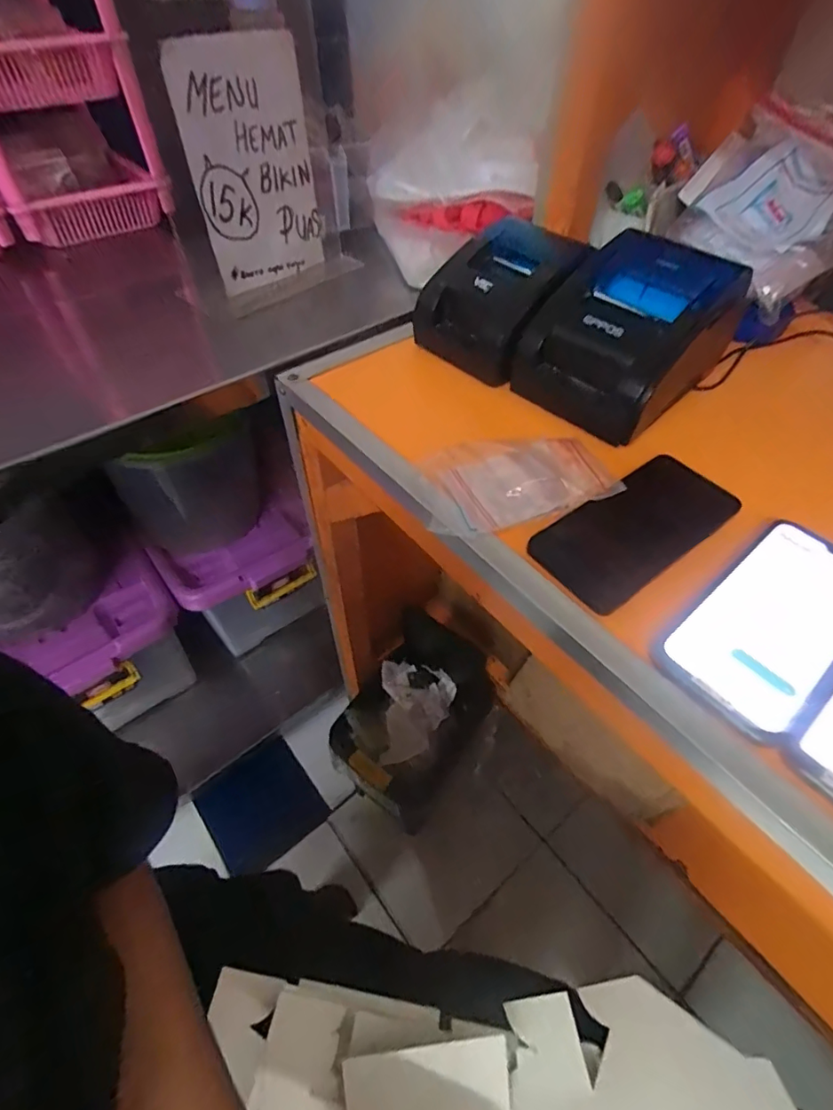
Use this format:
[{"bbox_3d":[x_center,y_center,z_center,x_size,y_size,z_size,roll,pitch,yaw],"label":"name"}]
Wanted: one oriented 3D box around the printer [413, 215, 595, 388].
[{"bbox_3d":[0.077,-0.244,0.494,0.123,0.091,0.118,-31,59,-22],"label":"printer"}]

